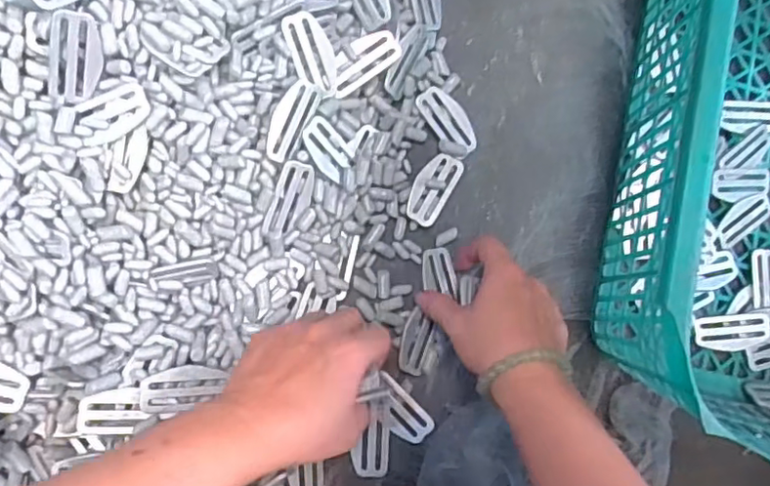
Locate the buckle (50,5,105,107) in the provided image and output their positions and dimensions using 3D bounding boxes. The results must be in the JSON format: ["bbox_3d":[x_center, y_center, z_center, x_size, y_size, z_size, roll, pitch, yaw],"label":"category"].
[{"bbox_3d":[-0.186,-0.111,0.371,0.028,0.004,0.058,0,128,-31],"label":"buckle"}]

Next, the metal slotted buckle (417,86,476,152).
[{"bbox_3d":[0.050,-0.096,0.478,0.027,0.007,0.057,-44,93,-11],"label":"metal slotted buckle"}]

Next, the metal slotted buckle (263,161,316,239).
[{"bbox_3d":[-0.068,-0.030,0.439,0.025,0.004,0.056,15,107,-25],"label":"metal slotted buckle"}]

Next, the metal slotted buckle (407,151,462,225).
[{"bbox_3d":[0.037,-0.042,0.473,0.030,0.008,0.059,28,81,-7],"label":"metal slotted buckle"}]

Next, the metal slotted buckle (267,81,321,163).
[{"bbox_3d":[-0.066,-0.085,0.426,0.024,0.008,0.058,20,97,-36],"label":"metal slotted buckle"}]

